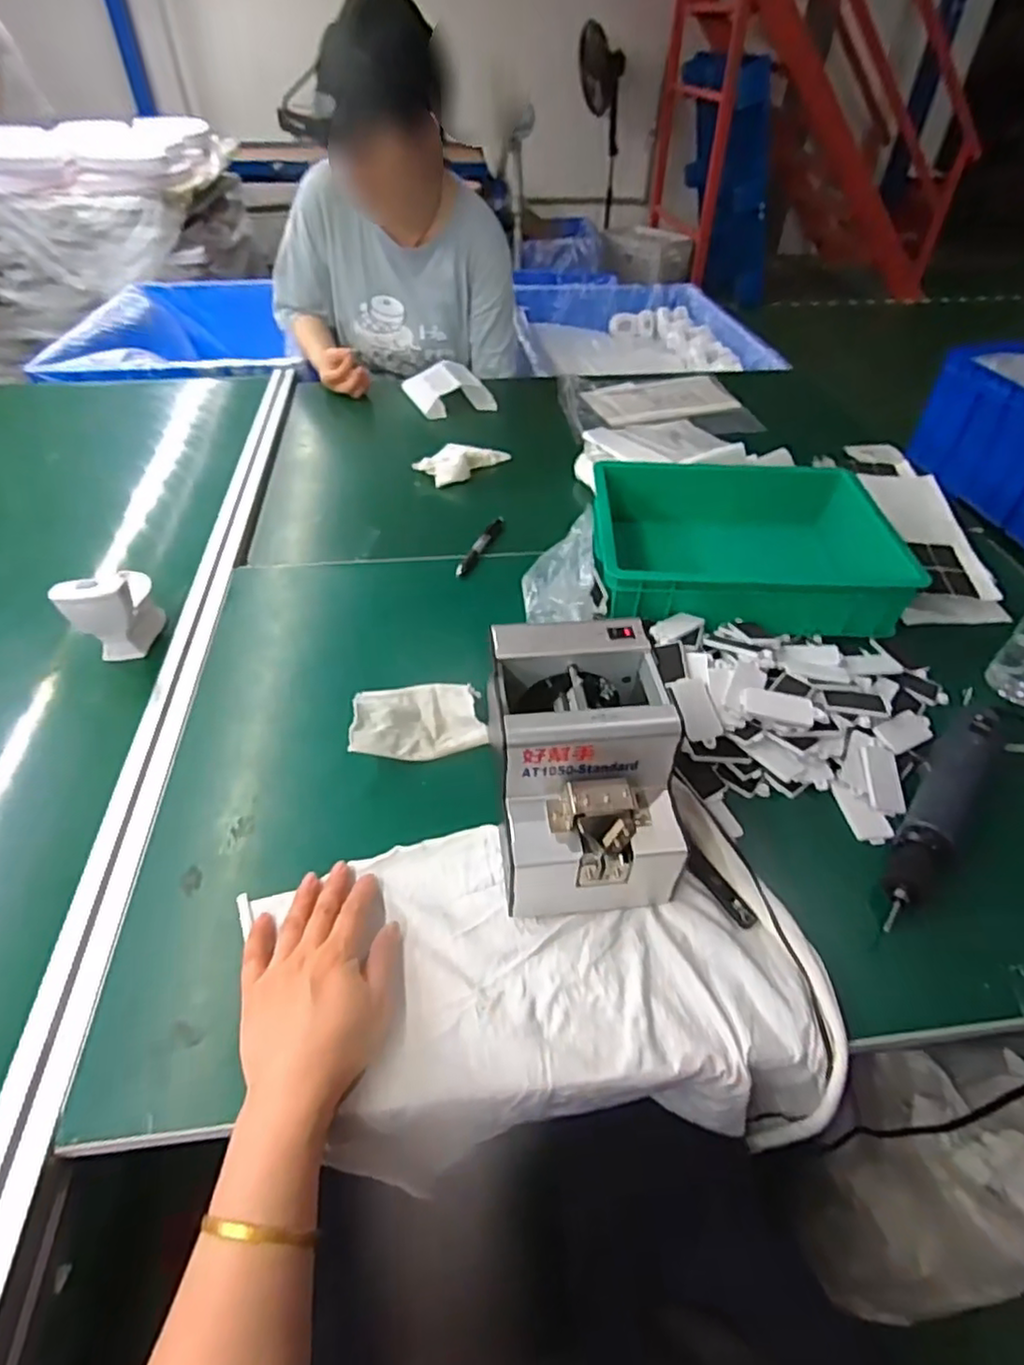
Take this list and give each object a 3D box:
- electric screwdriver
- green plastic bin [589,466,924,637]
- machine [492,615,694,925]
[{"bbox_3d":[0.362,0.104,0.546,0.042,0.032,0.242,29,51,26],"label":"electric screwdriver"},{"bbox_3d":[0.273,-0.167,0.790,0.335,0.087,0.252,2,44,1],"label":"green plastic bin"},{"bbox_3d":[0.053,0.065,0.505,0.126,0.141,0.178,-6,44,-7],"label":"machine"}]

